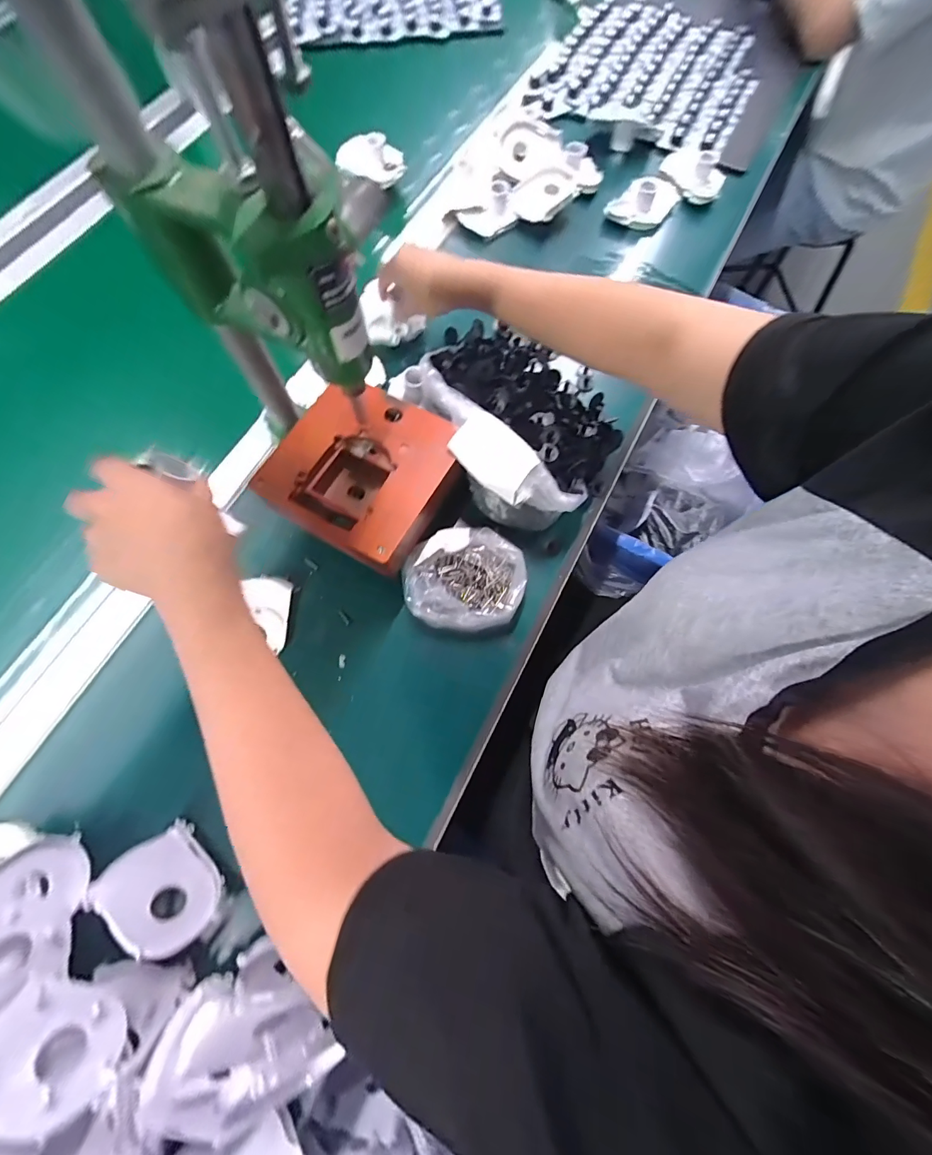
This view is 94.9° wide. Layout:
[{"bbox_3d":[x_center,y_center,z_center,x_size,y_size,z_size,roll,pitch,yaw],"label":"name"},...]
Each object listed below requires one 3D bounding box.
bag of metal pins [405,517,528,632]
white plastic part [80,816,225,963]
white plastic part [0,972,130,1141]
[{"bbox_3d":[-0.001,0.003,0.420,0.110,0.035,0.100,23,73,7],"label":"bag of metal pins"},{"bbox_3d":[-0.230,0.239,0.328,0.080,0.070,0.012,43,112,11],"label":"white plastic part"},{"bbox_3d":[-0.260,0.293,0.266,0.082,0.067,0.018,29,113,-17],"label":"white plastic part"}]

